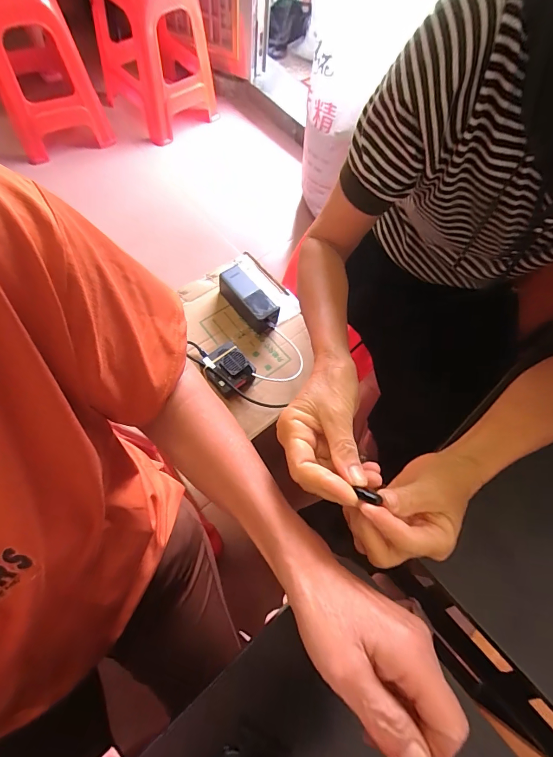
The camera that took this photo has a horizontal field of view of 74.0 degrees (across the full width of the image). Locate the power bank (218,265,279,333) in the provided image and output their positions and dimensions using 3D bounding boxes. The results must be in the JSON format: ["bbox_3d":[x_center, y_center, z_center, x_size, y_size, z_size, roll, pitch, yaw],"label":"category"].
[{"bbox_3d":[-0.051,-0.150,0.705,0.055,0.056,0.138,-39,81,-19],"label":"power bank"}]

